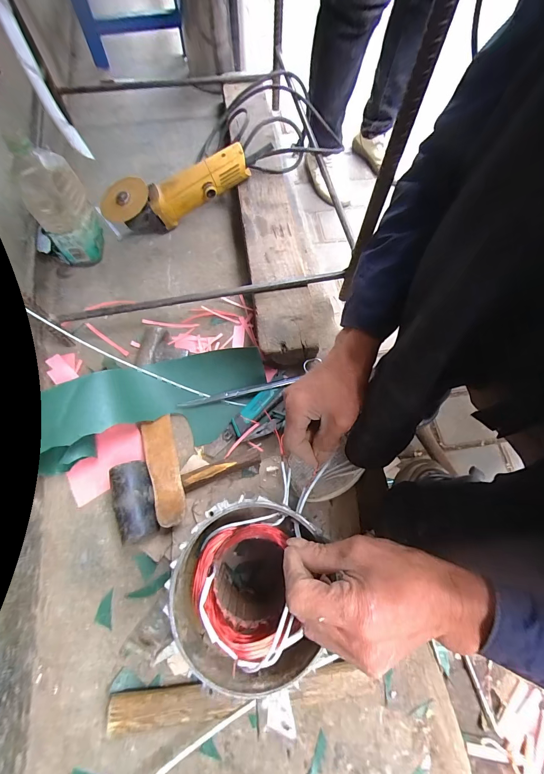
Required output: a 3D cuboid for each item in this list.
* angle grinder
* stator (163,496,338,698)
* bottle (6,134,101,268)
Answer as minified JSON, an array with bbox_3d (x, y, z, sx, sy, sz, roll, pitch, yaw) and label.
[{"bbox_3d":[-0.183,-0.382,0.612,0.285,0.084,0.076,-20,72,4],"label":"angle grinder"},{"bbox_3d":[-0.022,0.217,0.367,0.145,0.188,0.151,-11,71,-6],"label":"stator"},{"bbox_3d":[-0.353,-0.299,0.525,0.068,0.178,0.084,-6,71,-5],"label":"bottle"}]

